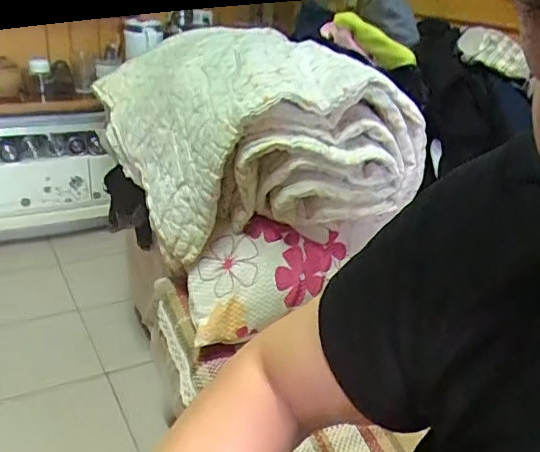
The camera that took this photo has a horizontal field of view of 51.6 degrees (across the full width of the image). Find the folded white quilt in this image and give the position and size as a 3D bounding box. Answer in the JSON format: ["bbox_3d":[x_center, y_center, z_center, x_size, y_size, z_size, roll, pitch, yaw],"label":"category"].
[{"bbox_3d":[-0.052,-0.187,1.066,0.410,0.308,0.549,-6,27,-22],"label":"folded white quilt"}]

